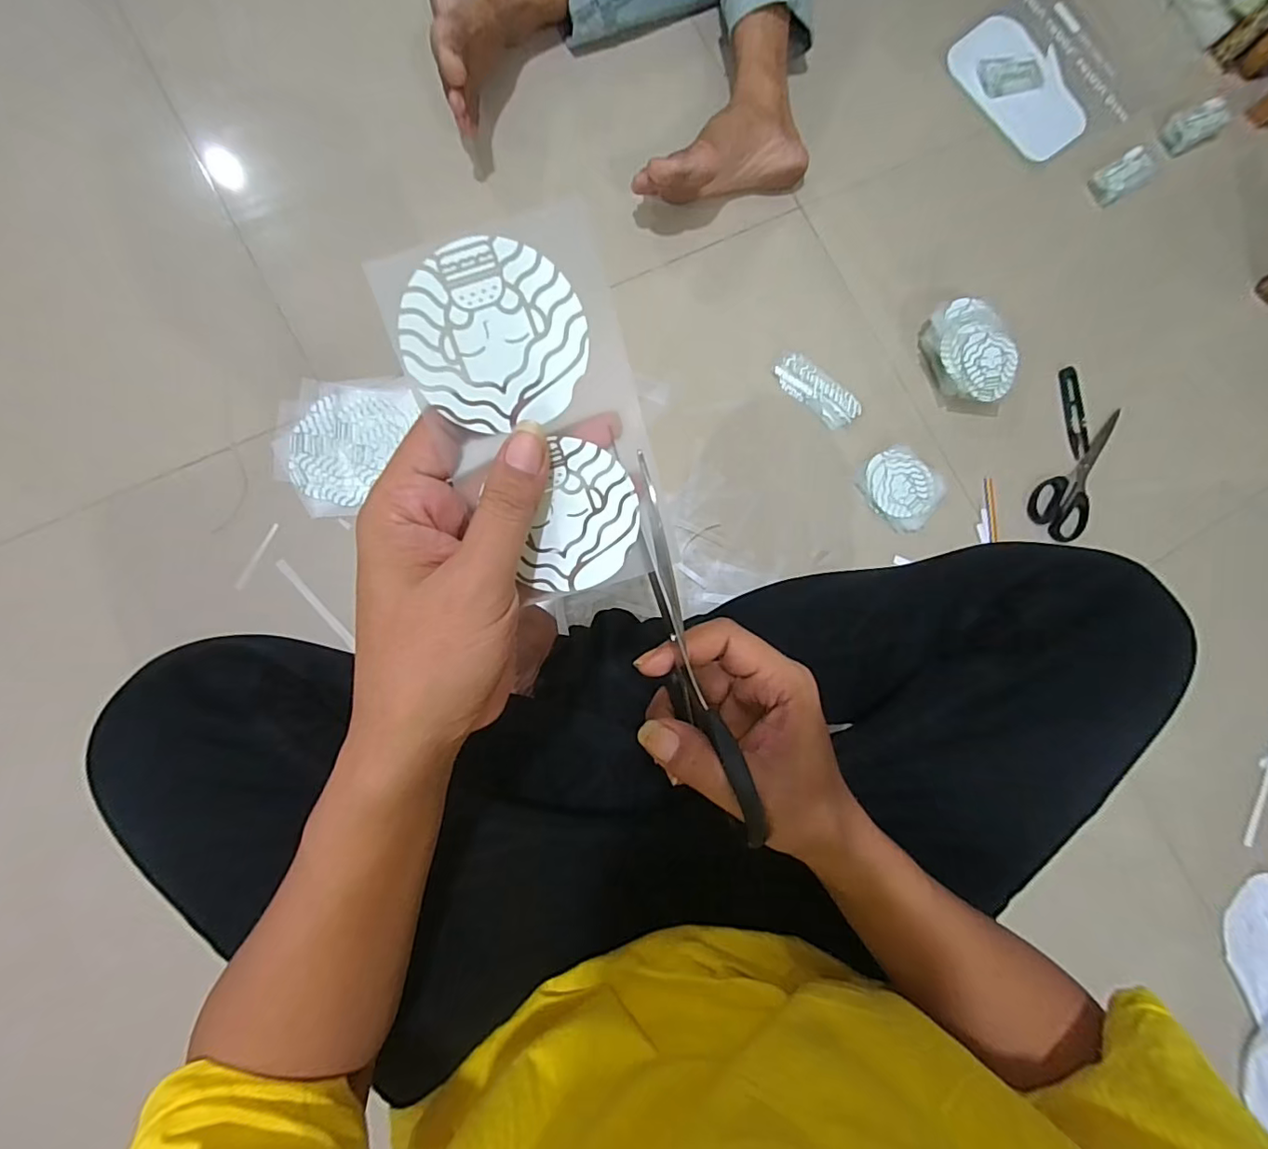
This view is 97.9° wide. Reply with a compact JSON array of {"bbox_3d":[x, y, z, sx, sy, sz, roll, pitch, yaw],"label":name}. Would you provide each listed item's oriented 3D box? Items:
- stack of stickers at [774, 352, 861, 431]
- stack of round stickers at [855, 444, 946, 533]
[{"bbox_3d":[0.213,-0.215,0.647,0.109,0.007,0.048,38,79,-2],"label":"stack of stickers"},{"bbox_3d":[0.314,-0.102,0.649,0.096,0.015,0.086,43,79,-1],"label":"stack of round stickers"}]

